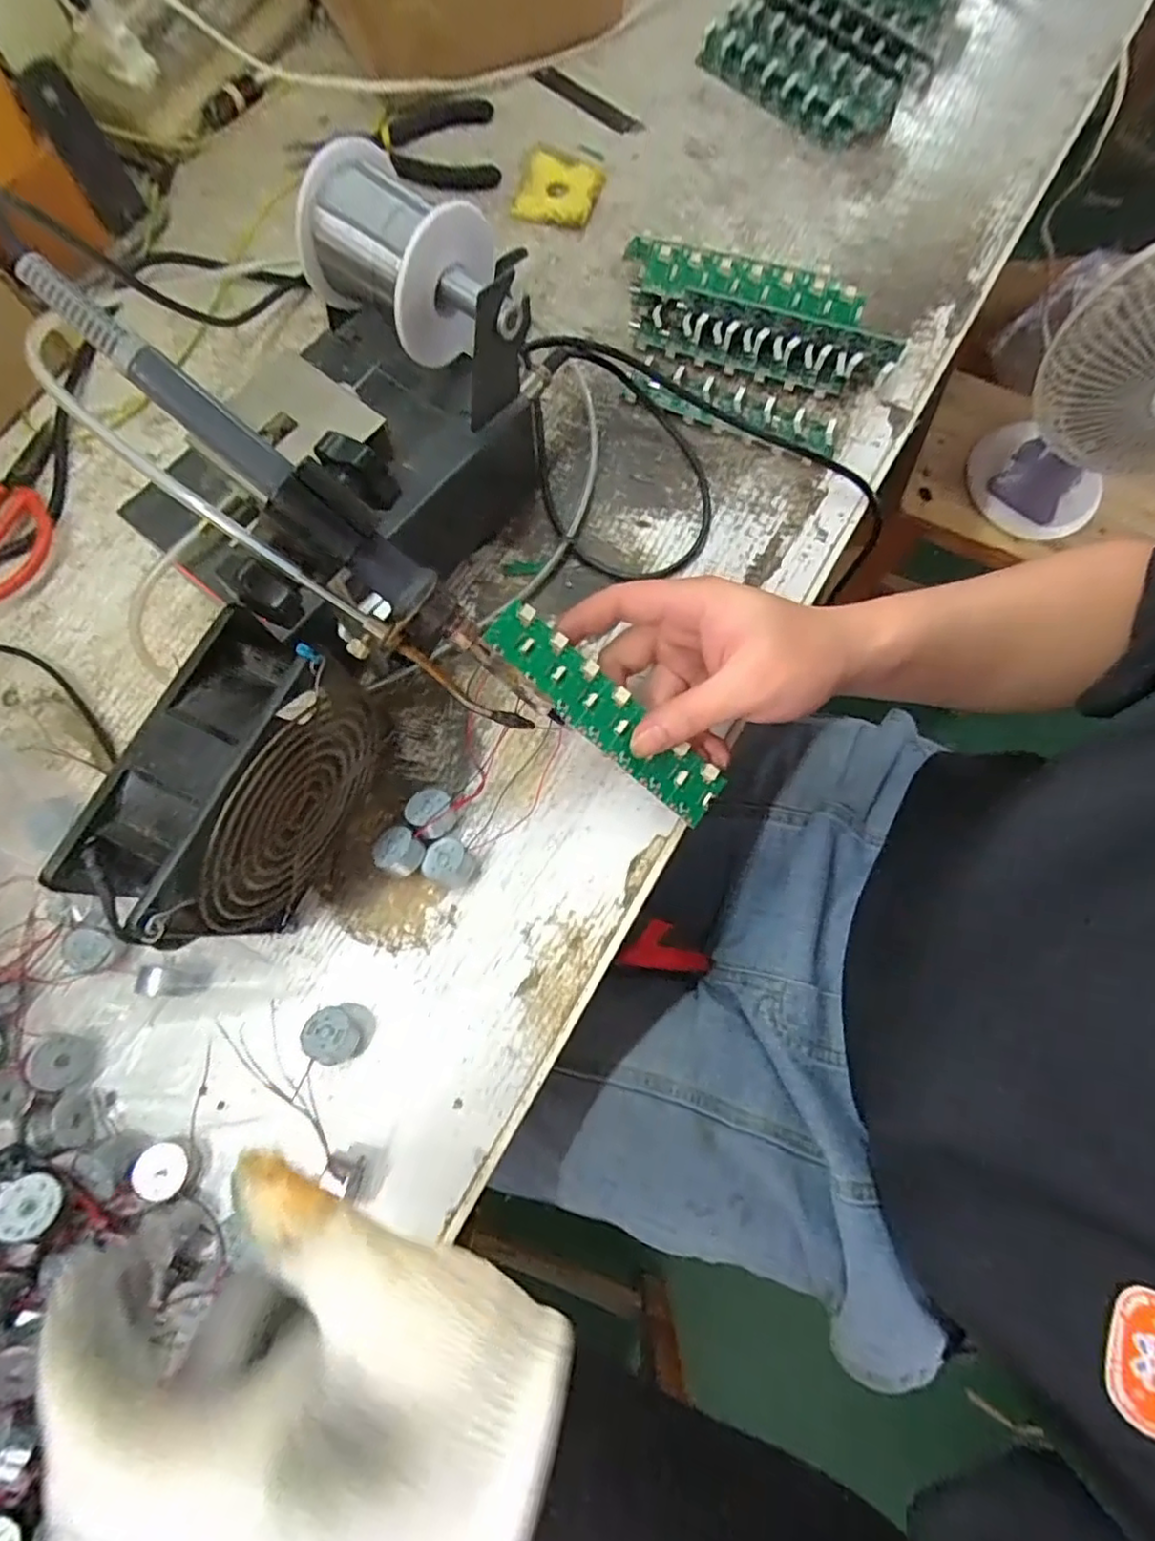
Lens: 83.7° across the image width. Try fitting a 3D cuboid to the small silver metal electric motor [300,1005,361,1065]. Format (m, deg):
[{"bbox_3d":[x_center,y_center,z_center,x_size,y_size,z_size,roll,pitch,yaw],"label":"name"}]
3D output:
[{"bbox_3d":[-0.119,0.127,0.311,0.020,0.021,0.025,-32,79,-8],"label":"small silver metal electric motor"}]

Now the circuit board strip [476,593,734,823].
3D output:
[{"bbox_3d":[0.015,-0.027,0.311,0.135,0.007,0.030,42,79,-8],"label":"circuit board strip"}]

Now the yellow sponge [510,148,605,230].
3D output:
[{"bbox_3d":[-0.013,-0.412,0.455,0.055,0.007,0.061,21,77,4],"label":"yellow sponge"}]

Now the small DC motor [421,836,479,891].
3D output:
[{"bbox_3d":[-0.066,0.047,0.332,0.026,0.017,0.023,20,77,4],"label":"small DC motor"}]

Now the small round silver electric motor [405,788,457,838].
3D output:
[{"bbox_3d":[-0.076,0.021,0.338,0.024,0.021,0.022,0,76,-1],"label":"small round silver electric motor"}]

